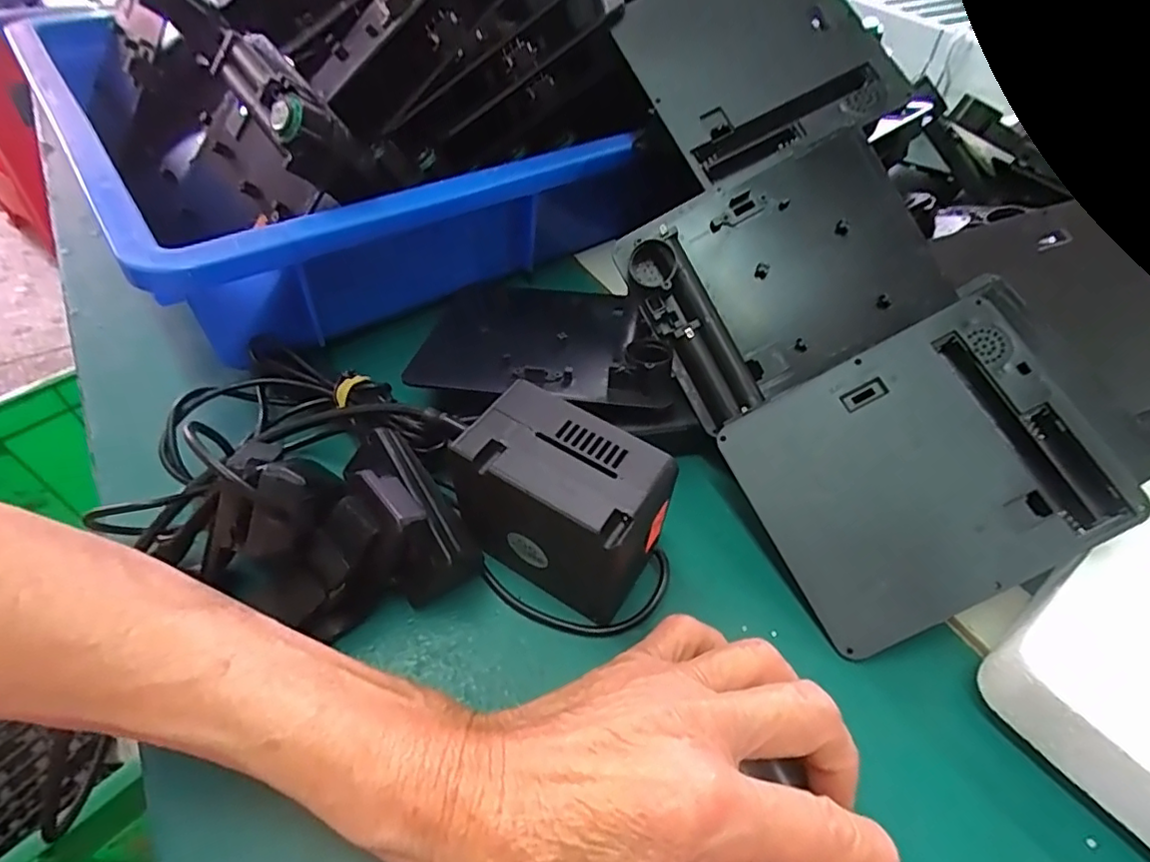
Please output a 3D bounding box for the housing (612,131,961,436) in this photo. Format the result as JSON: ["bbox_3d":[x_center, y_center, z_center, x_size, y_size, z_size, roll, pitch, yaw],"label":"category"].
[{"bbox_3d":[0.099,-0.076,0.289,0.131,0.016,0.101,-28,87,0],"label":"housing"}]

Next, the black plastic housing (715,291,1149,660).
[{"bbox_3d":[0.146,0.017,0.257,0.132,0.009,0.111,-29,73,6],"label":"black plastic housing"}]

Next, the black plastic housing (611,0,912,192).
[{"bbox_3d":[0.089,-0.196,0.315,0.108,0.014,0.132,-27,74,3],"label":"black plastic housing"}]

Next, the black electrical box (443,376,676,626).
[{"bbox_3d":[-0.007,0.035,0.242,0.083,0.074,0.047,27,52,19],"label":"black electrical box"}]

